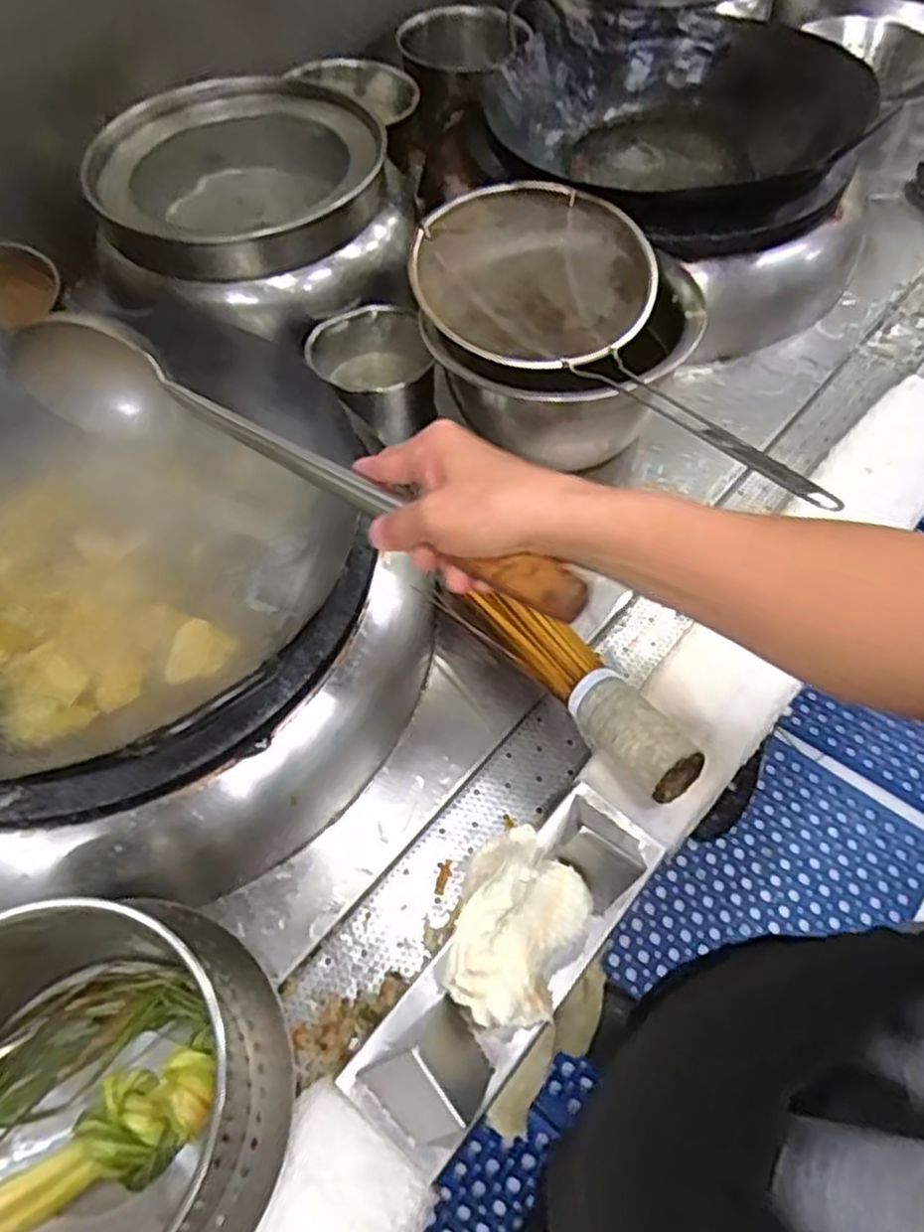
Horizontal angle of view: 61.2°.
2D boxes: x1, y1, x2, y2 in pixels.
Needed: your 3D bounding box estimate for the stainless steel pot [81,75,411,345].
[{"bbox_3d":[-0.218,-0.452,0.858,0.280,0.150,0.273,-1,56,2],"label":"stainless steel pot"}]

